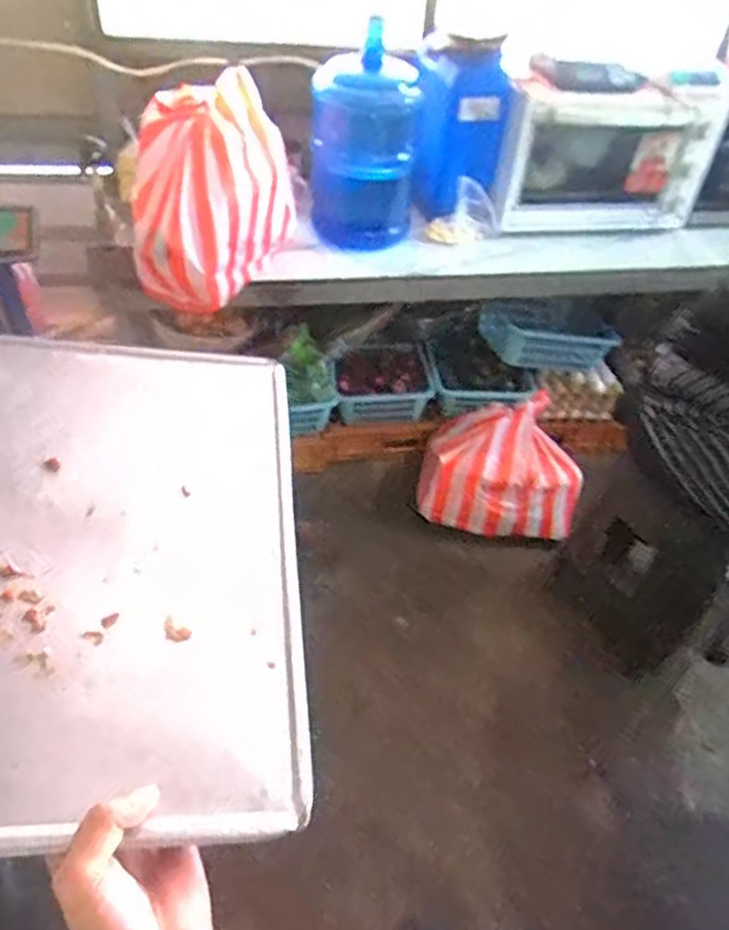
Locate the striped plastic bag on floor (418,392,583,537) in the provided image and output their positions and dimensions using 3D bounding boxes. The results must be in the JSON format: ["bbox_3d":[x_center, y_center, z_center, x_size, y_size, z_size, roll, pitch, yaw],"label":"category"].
[{"bbox_3d":[0.408,-0.002,1.947,0.450,0.279,0.360,19,48,11],"label":"striped plastic bag on floor"}]

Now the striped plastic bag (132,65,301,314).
[{"bbox_3d":[-0.306,-0.553,1.375,0.311,0.383,0.278,1,47,-6],"label":"striped plastic bag"}]

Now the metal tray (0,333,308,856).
[{"bbox_3d":[-0.216,0.034,0.482,0.323,0.014,0.448,5,41,-13],"label":"metal tray"}]

